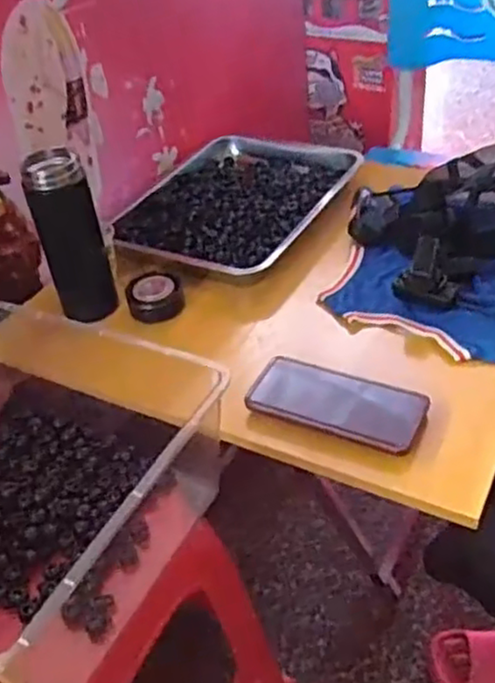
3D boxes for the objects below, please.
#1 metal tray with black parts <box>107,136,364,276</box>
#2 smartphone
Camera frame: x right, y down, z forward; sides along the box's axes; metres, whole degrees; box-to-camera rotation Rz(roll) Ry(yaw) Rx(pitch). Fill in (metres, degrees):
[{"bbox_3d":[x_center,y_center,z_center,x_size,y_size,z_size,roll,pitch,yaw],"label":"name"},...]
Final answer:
[{"bbox_3d":[-0.021,-0.203,0.994,0.282,0.033,0.340,12,42,22],"label":"metal tray with black parts"},{"bbox_3d":[0.087,0.059,0.679,0.163,0.018,0.071,14,61,22],"label":"smartphone"}]

